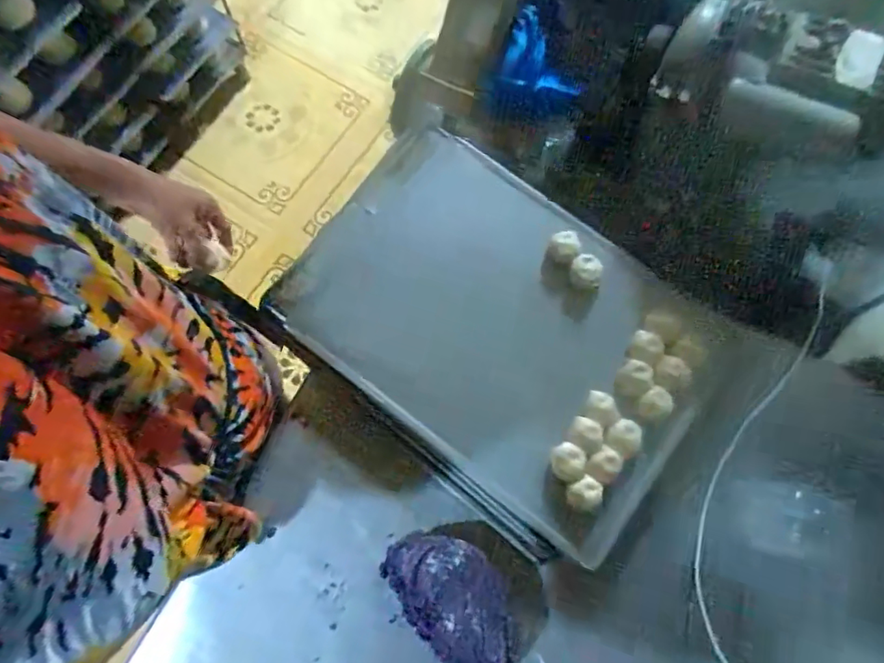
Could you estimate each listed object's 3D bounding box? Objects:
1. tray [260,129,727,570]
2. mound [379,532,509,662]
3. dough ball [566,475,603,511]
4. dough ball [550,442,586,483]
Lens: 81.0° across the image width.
[{"bbox_3d":[0.064,-0.003,0.632,0.501,0.050,0.349,40,78,9],"label":"tray"},{"bbox_3d":[0.014,0.292,0.559,0.109,0.045,0.173,-42,80,-11],"label":"mound"},{"bbox_3d":[0.157,0.180,0.573,0.038,0.021,0.032,-27,77,-8],"label":"dough ball"},{"bbox_3d":[0.140,0.146,0.578,0.034,0.028,0.041,-10,75,-4],"label":"dough ball"}]

